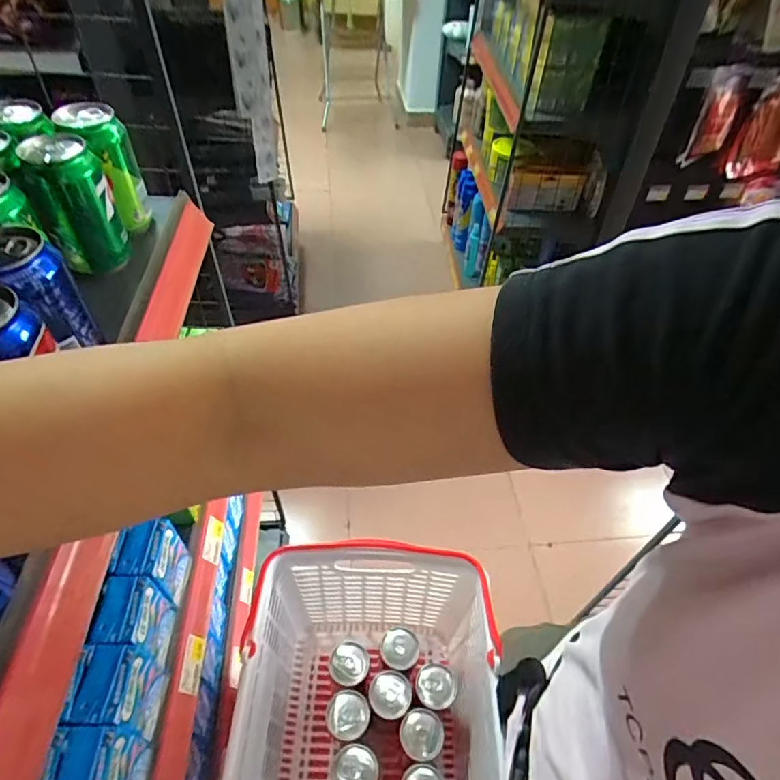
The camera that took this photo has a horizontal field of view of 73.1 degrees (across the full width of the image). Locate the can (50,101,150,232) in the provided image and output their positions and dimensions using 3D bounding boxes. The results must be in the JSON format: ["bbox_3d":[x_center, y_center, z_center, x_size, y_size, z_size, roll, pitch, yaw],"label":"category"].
[{"bbox_3d":[-0.294,-0.228,0.547,0.059,0.109,0.057,1,49,-2],"label":"can"}]

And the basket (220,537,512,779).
[{"bbox_3d":[-0.029,0.467,0.661,0.306,0.240,0.412,-1,49,-4],"label":"basket"}]

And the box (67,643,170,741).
[{"bbox_3d":[-0.263,0.300,0.521,0.046,0.094,0.067,2,49,-1],"label":"box"}]

